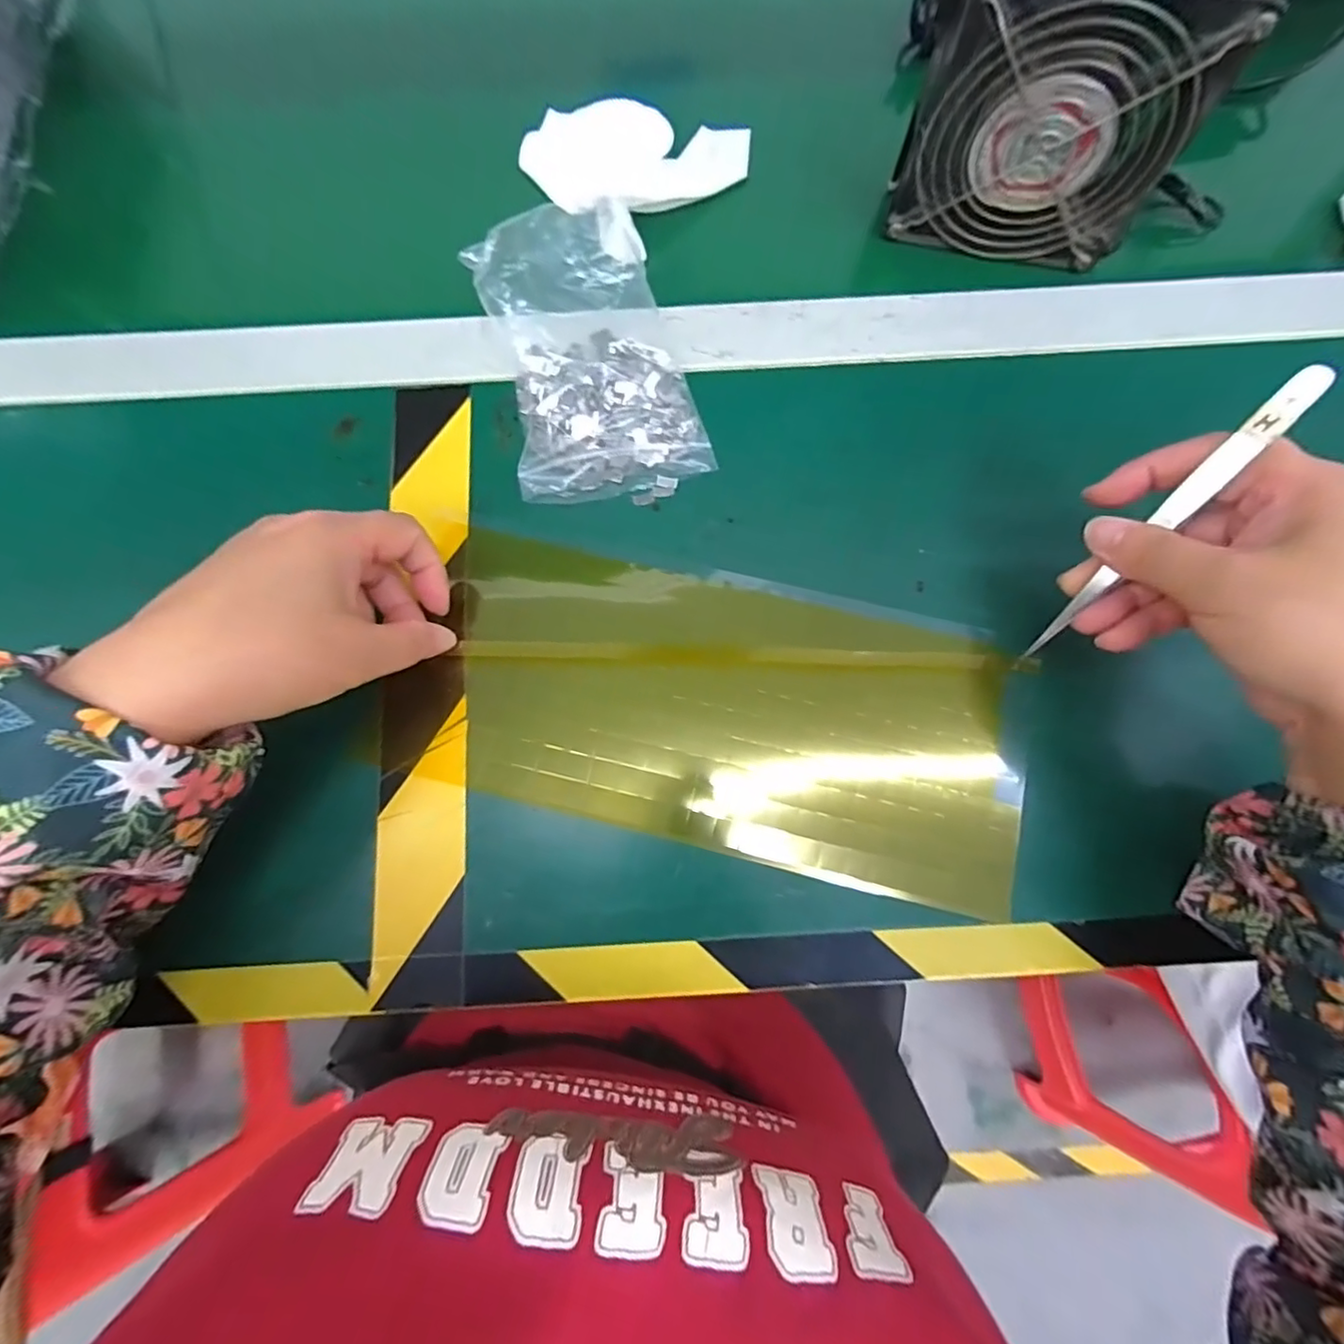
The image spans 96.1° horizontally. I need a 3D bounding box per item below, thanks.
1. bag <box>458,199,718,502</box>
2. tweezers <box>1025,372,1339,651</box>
[{"bbox_3d":[-0.045,-0.161,0.305,0.095,0.037,0.145,-18,77,-3],"label":"bag"},{"bbox_3d":[0.191,-0.055,0.238,0.009,0.009,0.130,34,126,6],"label":"tweezers"}]

